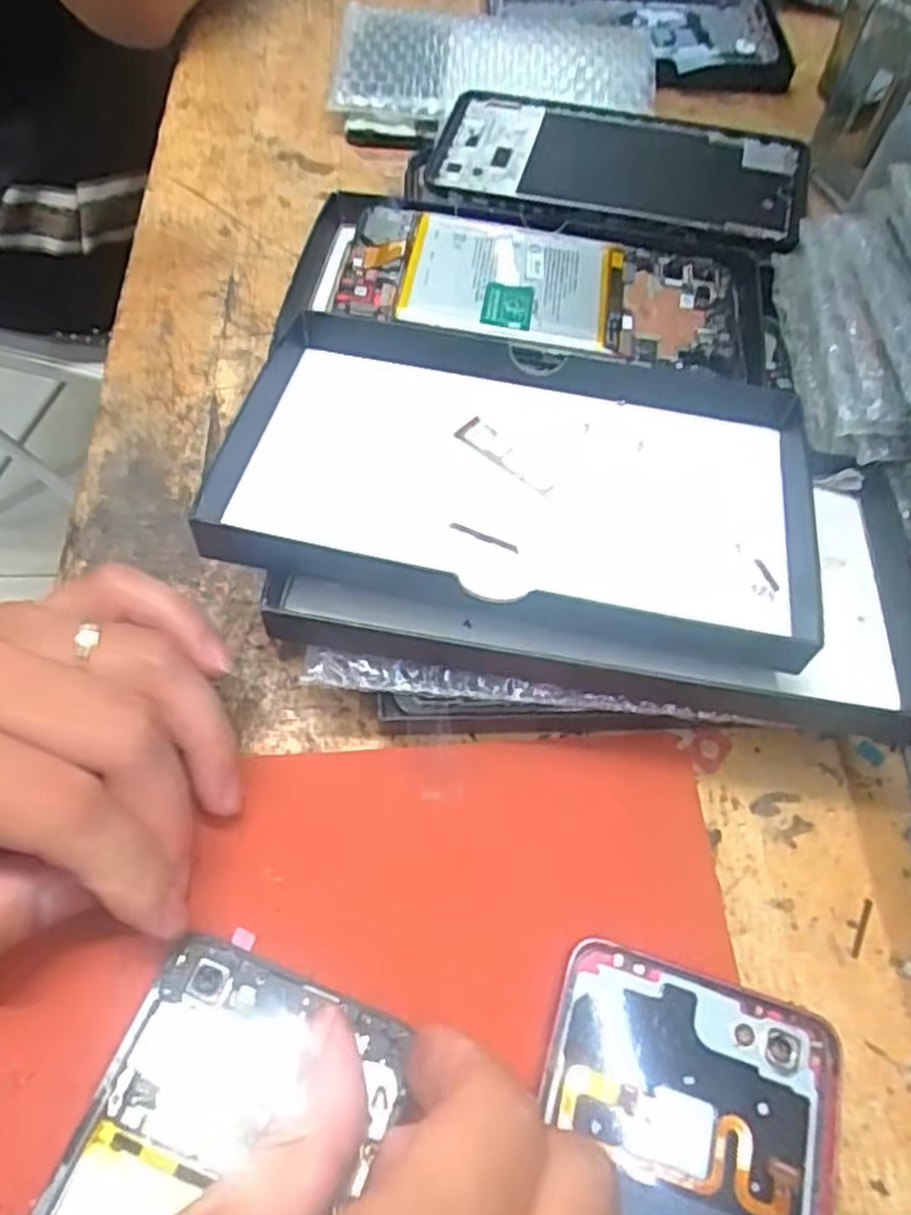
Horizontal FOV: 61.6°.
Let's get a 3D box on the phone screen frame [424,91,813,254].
[{"bbox_3d":[0.071,-0.188,0.323,0.157,0.012,0.073,11,61,3],"label":"phone screen frame"}]

